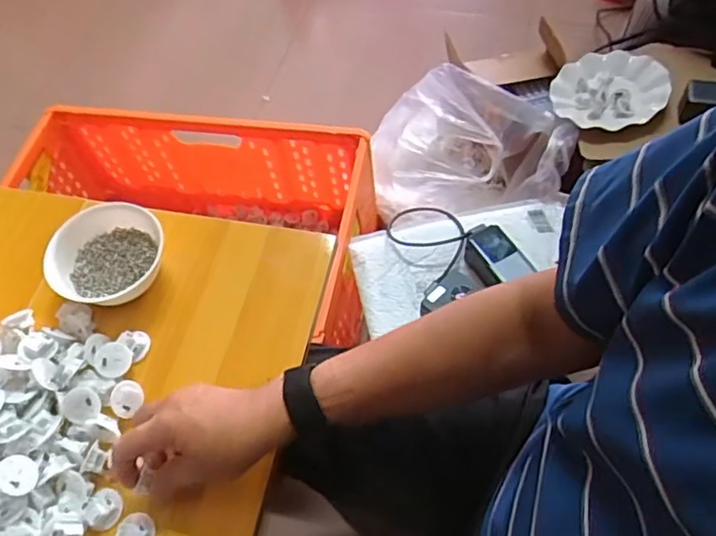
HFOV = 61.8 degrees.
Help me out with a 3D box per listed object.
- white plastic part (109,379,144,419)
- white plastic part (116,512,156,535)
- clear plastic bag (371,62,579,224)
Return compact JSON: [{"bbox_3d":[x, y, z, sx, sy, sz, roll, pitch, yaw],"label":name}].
[{"bbox_3d":[-0.219,0.122,0.563,0.029,0.012,0.030,35,67,22],"label":"white plastic part"},{"bbox_3d":[-0.188,0.225,0.506,0.030,0.012,0.031,-2,59,3],"label":"white plastic part"},{"bbox_3d":[0.174,-0.187,1.055,0.361,0.240,0.265,17,62,14],"label":"clear plastic bag"}]

